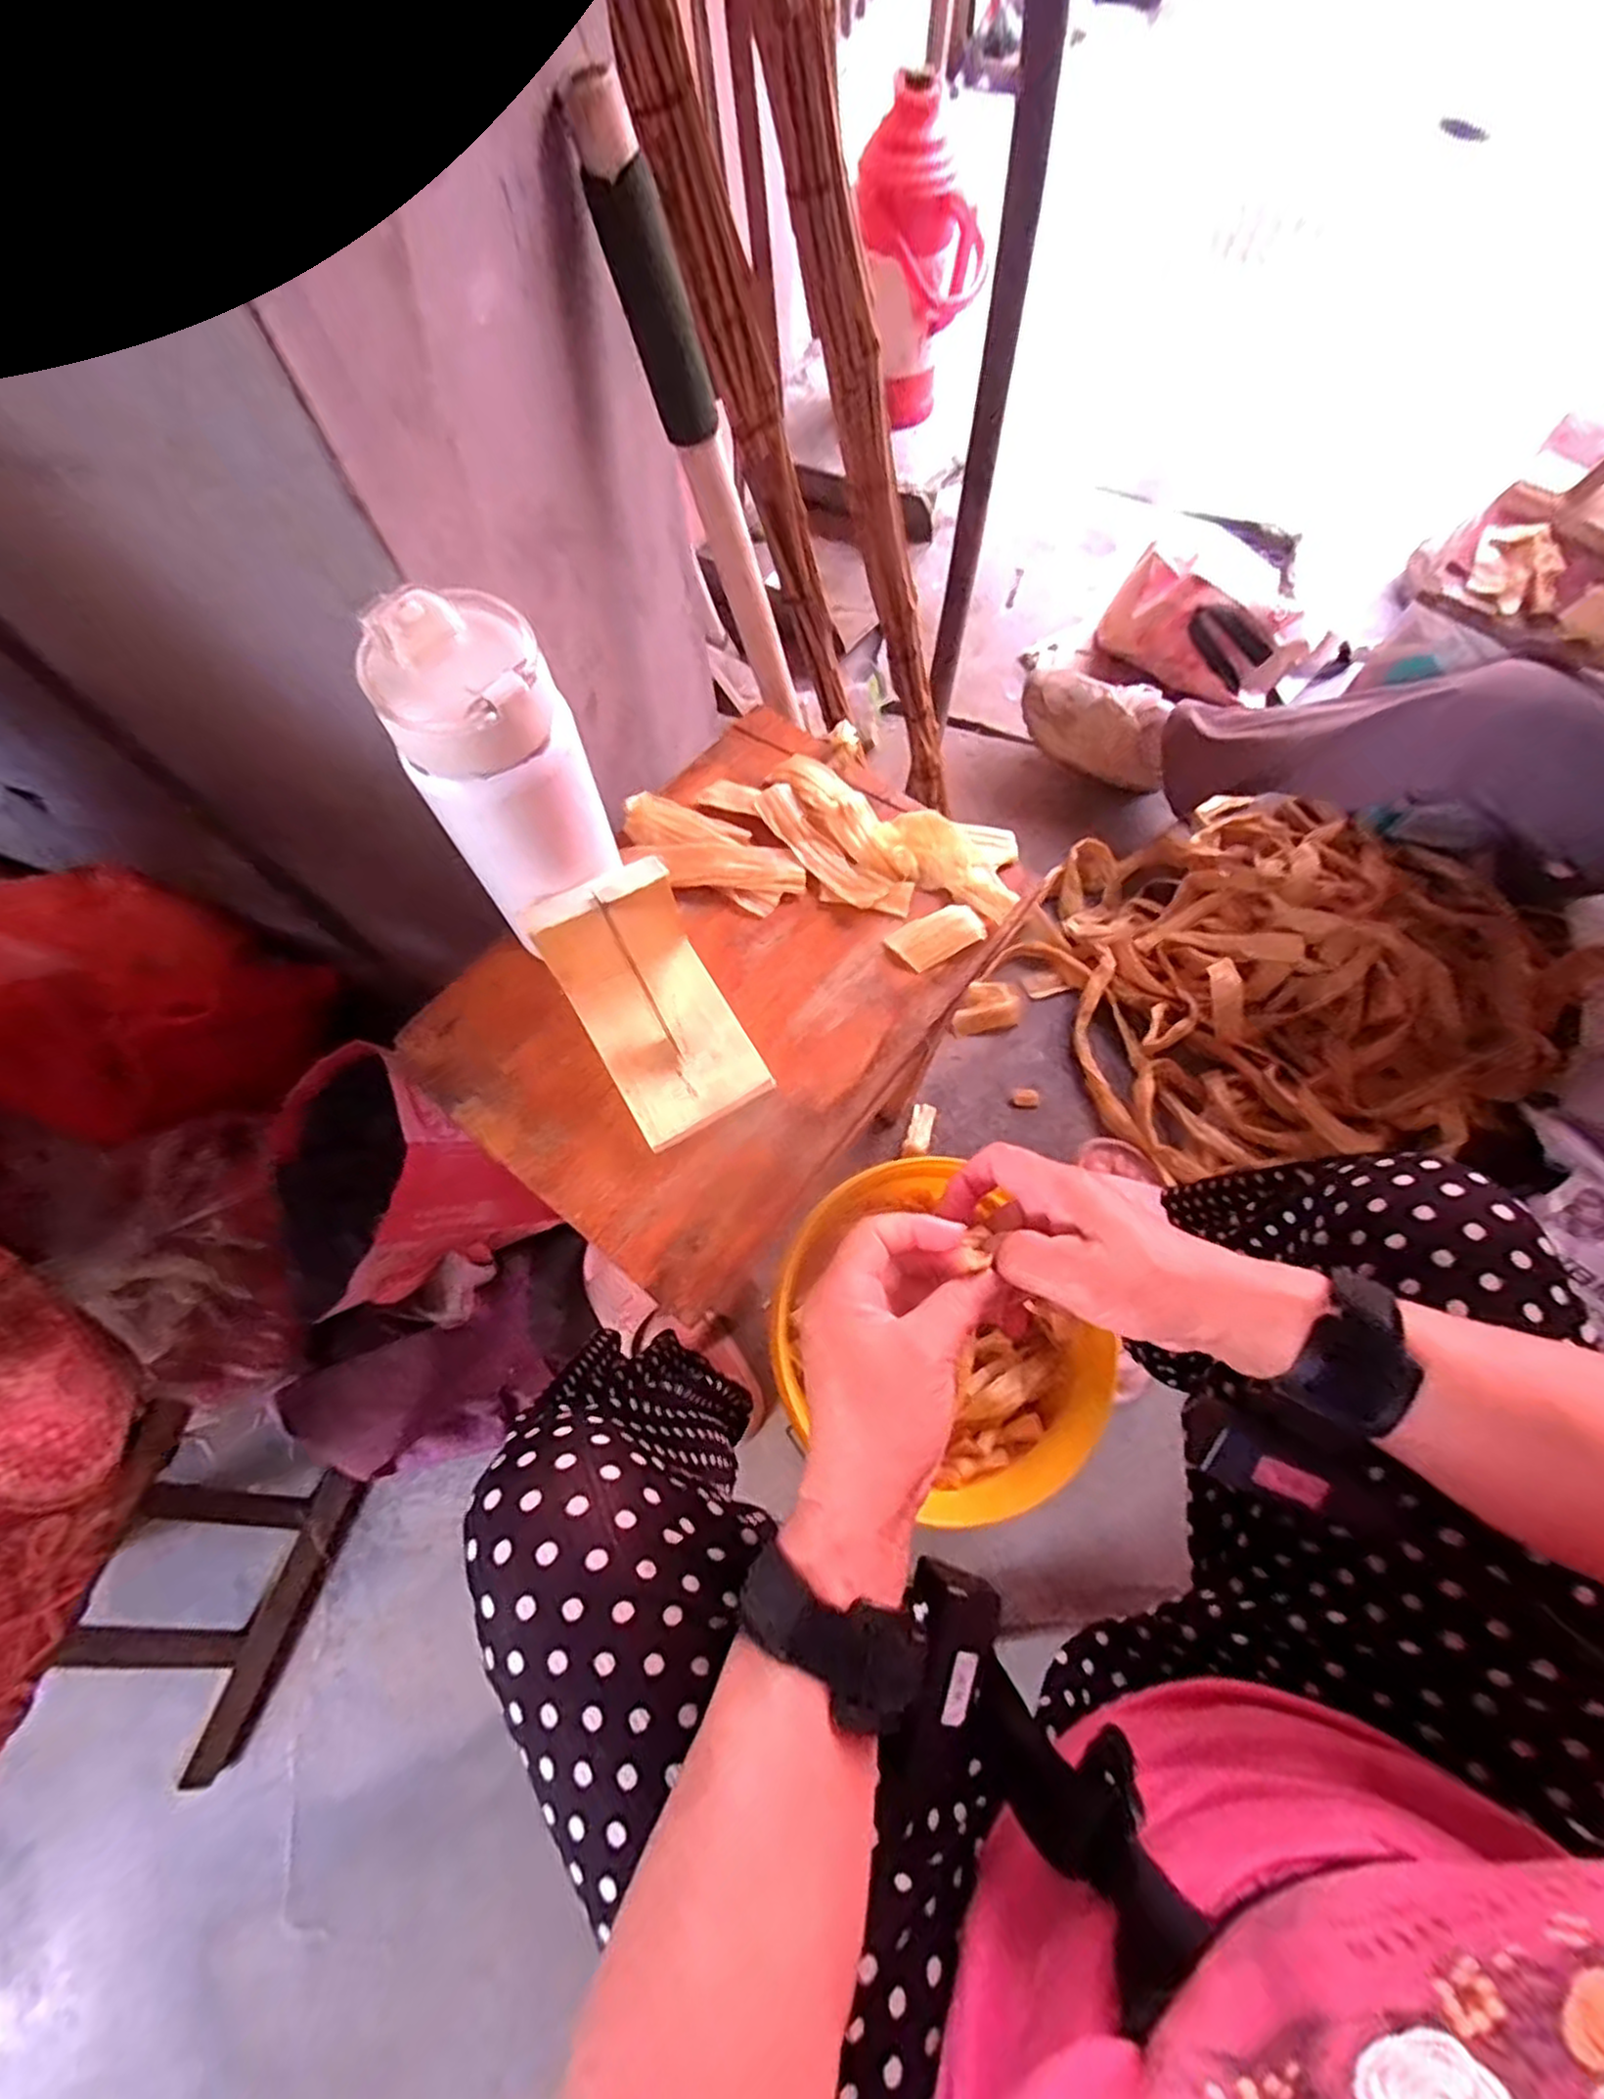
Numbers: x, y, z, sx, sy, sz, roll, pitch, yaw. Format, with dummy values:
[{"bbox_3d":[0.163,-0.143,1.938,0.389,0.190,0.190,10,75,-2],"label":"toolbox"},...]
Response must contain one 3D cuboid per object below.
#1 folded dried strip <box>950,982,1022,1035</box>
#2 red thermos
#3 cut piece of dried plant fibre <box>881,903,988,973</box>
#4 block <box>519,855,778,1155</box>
[{"bbox_3d":[0.218,-0.051,0.881,0.083,0.022,0.058,-6,69,-2],"label":"folded dried strip"},{"bbox_3d":[0.184,-1.203,1.143,0.172,0.365,0.118,10,51,18],"label":"red thermos"},{"bbox_3d":[0.083,-0.070,0.453,0.055,0.009,0.031,-28,71,-10],"label":"cut piece of dried plant fibre"},{"bbox_3d":[-0.078,-0.022,0.389,0.076,0.074,0.121,-29,72,-10],"label":"block"}]

